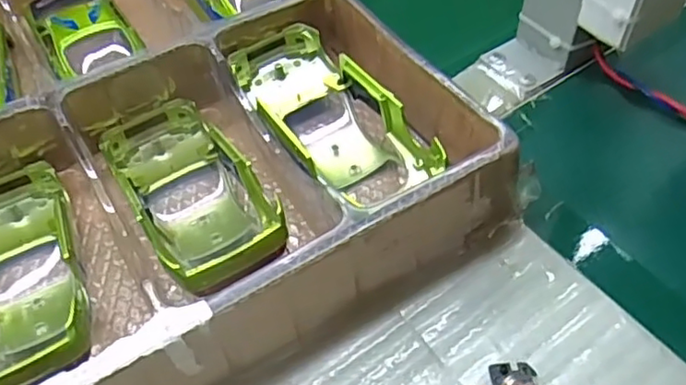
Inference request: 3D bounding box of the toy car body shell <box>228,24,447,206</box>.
[{"bbox_3d":[-0.011,-0.037,0.324,0.058,0.033,0.121,-30,56,-21],"label":"toy car body shell"}]

